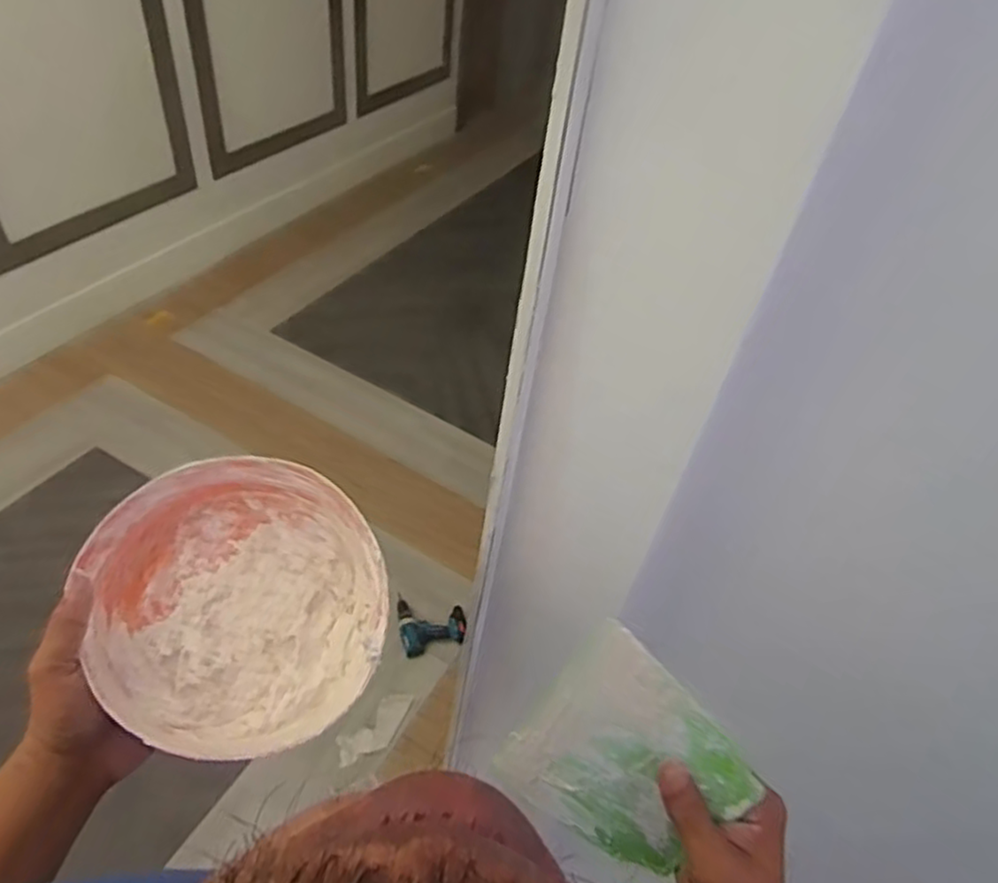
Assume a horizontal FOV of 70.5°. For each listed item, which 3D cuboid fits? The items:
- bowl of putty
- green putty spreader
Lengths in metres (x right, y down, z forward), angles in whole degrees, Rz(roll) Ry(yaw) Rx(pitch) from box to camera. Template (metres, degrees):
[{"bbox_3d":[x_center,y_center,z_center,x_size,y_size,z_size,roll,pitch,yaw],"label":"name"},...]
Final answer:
[{"bbox_3d":[-0.193,0.123,0.531,0.209,0.095,0.207,4,65,-8],"label":"bowl of putty"},{"bbox_3d":[0.078,0.204,0.446,0.123,0.153,0.010,39,31,12],"label":"green putty spreader"}]

